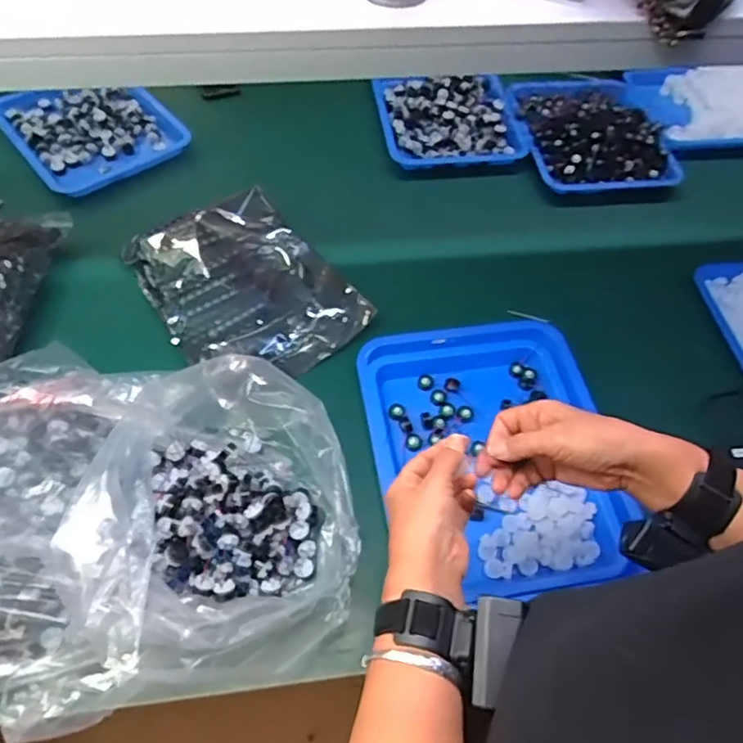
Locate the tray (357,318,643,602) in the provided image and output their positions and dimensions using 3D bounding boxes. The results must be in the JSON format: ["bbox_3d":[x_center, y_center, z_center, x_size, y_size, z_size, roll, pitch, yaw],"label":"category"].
[{"bbox_3d":[0.149,0.091,0.743,0.277,0.032,0.361,-8,57,-8],"label":"tray"}]

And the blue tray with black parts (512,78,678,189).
[{"bbox_3d":[0.396,-0.416,1.043,0.249,0.078,0.227,-6,57,-7],"label":"blue tray with black parts"}]

